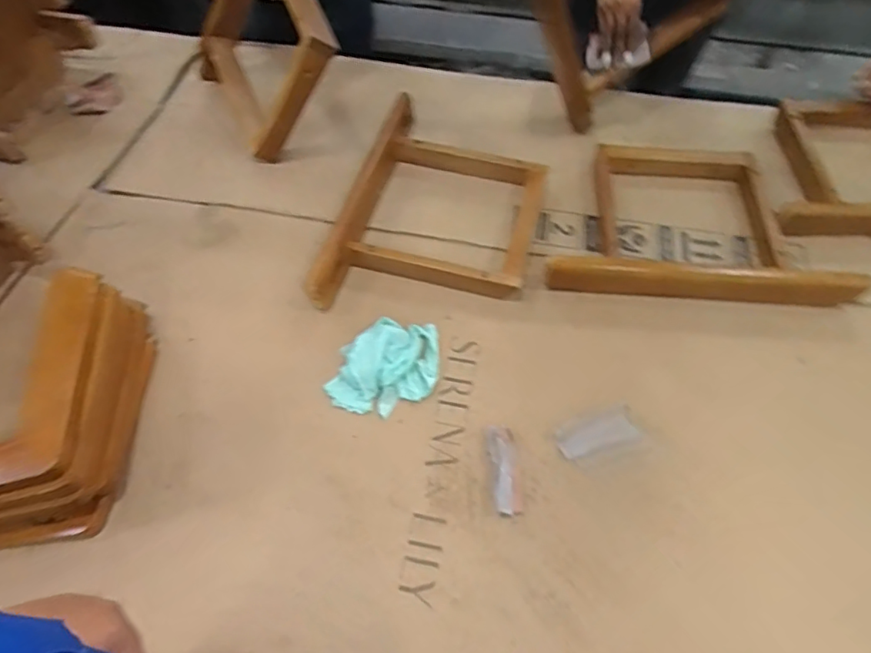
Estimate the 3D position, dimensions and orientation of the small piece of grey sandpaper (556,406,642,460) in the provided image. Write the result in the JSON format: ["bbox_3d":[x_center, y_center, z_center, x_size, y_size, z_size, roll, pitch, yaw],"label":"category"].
[{"bbox_3d":[0.226,0.149,0.769,0.110,0.009,0.047,-15,60,-7],"label":"small piece of grey sandpaper"}]

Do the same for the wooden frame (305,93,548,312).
[{"bbox_3d":[0.013,-0.204,0.944,0.319,0.081,0.467,14,61,10],"label":"wooden frame"}]

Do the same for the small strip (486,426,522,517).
[{"bbox_3d":[0.094,0.192,0.739,0.036,0.018,0.117,-6,59,-2],"label":"small strip"}]

